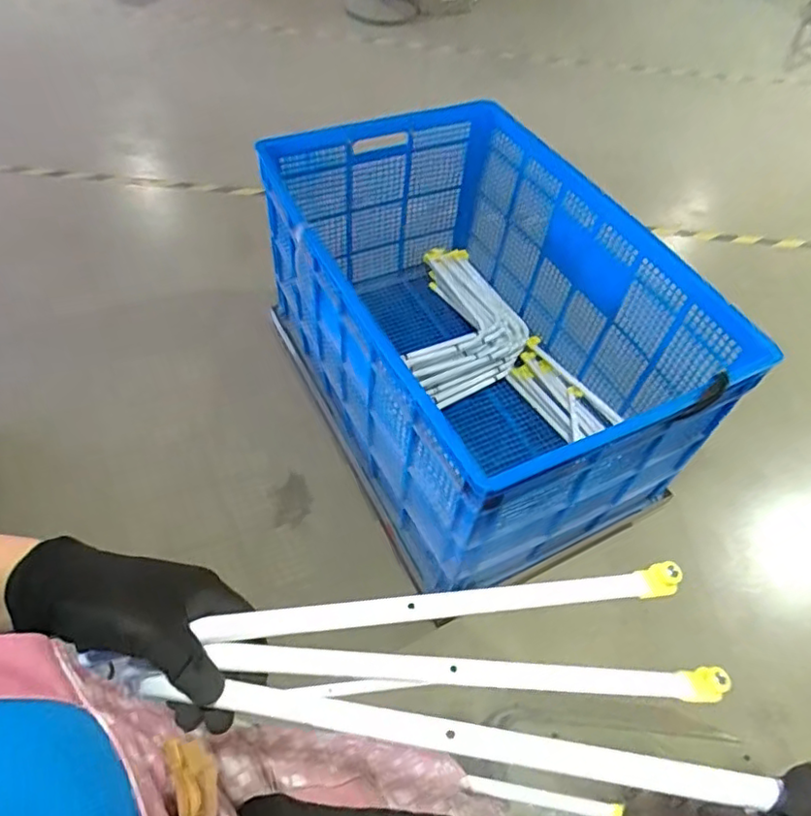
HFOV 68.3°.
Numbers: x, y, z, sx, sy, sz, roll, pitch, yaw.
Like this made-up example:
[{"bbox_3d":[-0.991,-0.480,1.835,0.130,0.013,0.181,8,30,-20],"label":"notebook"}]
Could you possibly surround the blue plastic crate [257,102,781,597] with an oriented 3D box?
[{"bbox_3d":[0.155,-0.195,1.457,0.687,0.590,1.033,-21,57,-20],"label":"blue plastic crate"}]

